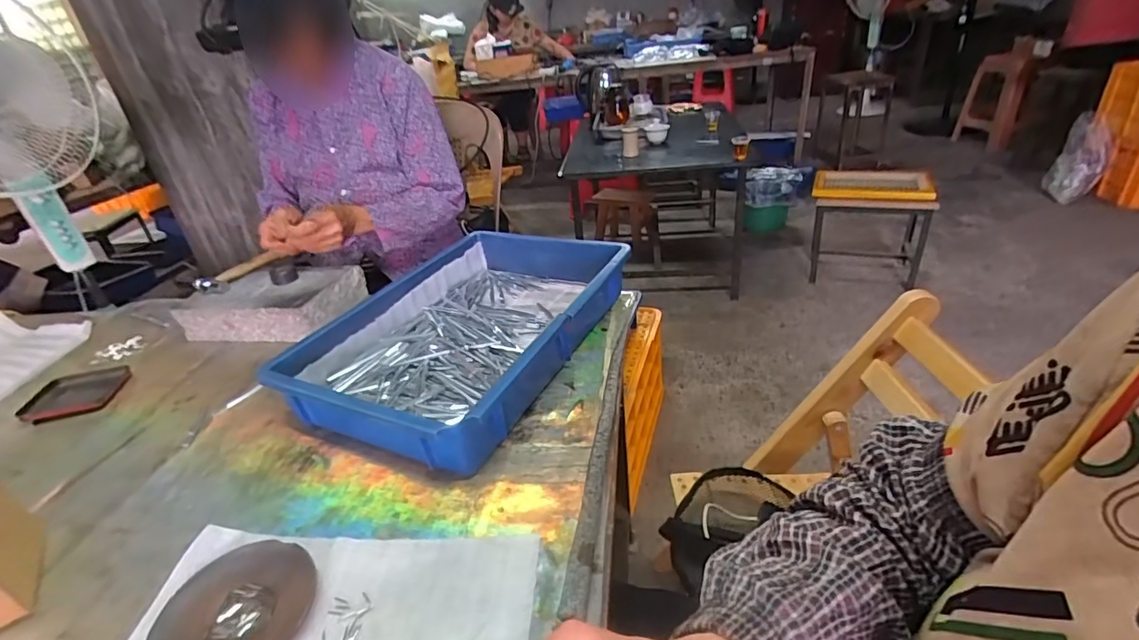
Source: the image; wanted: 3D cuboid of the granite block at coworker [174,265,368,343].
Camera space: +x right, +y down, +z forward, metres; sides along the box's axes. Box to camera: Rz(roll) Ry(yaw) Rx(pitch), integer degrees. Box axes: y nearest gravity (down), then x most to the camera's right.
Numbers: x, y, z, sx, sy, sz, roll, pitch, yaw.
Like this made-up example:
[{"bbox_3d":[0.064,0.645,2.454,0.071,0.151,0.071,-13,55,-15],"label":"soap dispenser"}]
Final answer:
[{"bbox_3d":[-0.479,-0.028,0.857,0.249,0.062,0.148,-1,30,9],"label":"granite block at coworker"}]

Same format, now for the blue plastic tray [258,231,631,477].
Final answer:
[{"bbox_3d":[-0.125,0.006,0.707,0.288,0.081,0.440,10,33,25],"label":"blue plastic tray"}]

